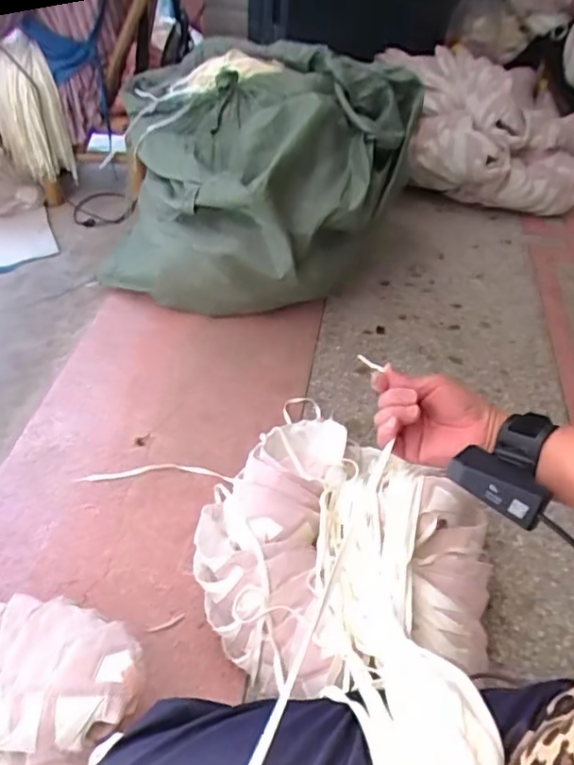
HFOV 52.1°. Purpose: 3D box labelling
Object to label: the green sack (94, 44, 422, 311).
[{"bbox_3d":[-0.081,-0.438,1.272,0.568,0.411,0.455,14,47,9],"label":"green sack"}]

